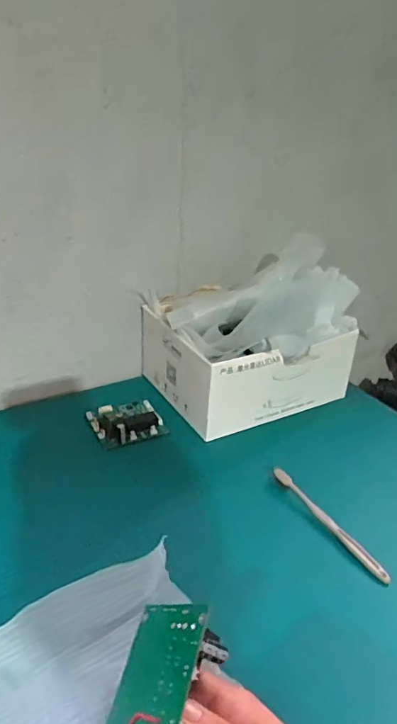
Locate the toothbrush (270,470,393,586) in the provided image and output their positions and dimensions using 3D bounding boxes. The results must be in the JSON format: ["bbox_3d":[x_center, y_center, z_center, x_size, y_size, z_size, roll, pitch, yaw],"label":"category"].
[{"bbox_3d":[0.142,0.176,0.563,0.011,0.020,0.170,-14,34,-31],"label":"toothbrush"}]

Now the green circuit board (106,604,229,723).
[{"bbox_3d":[-0.025,0.222,0.356,0.019,0.085,0.092,37,52,-20],"label":"green circuit board"}]

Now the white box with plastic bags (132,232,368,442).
[{"bbox_3d":[0.076,-0.051,0.773,0.272,0.202,0.224,-13,33,-29],"label":"white box with plastic bags"}]

